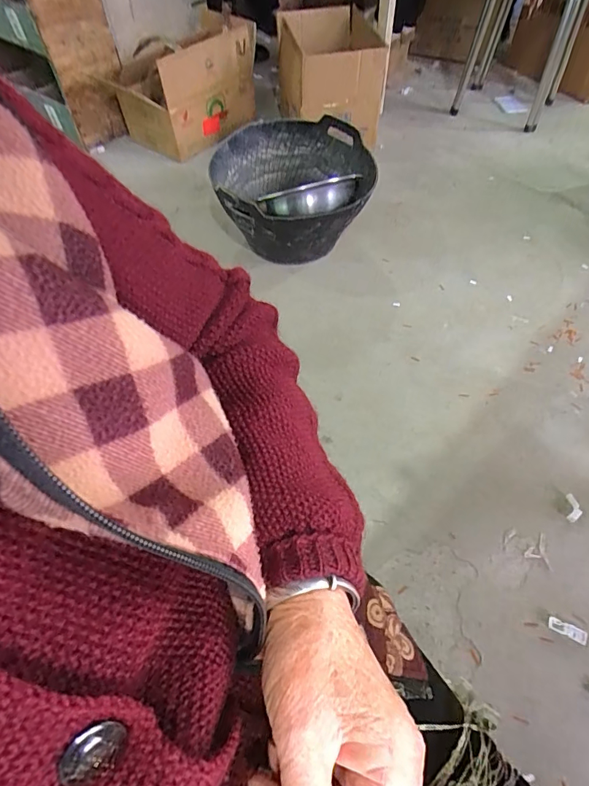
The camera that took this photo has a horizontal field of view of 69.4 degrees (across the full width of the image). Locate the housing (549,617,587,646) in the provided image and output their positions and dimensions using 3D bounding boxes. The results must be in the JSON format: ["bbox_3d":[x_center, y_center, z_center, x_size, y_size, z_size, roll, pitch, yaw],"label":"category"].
[{"bbox_3d":[0.444,0.385,0.691,0.056,0.007,0.021,25,61,17],"label":"housing"}]

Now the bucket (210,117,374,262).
[{"bbox_3d":[-0.003,-0.559,1.198,0.425,0.230,0.473,-7,56,-3],"label":"bucket"}]

